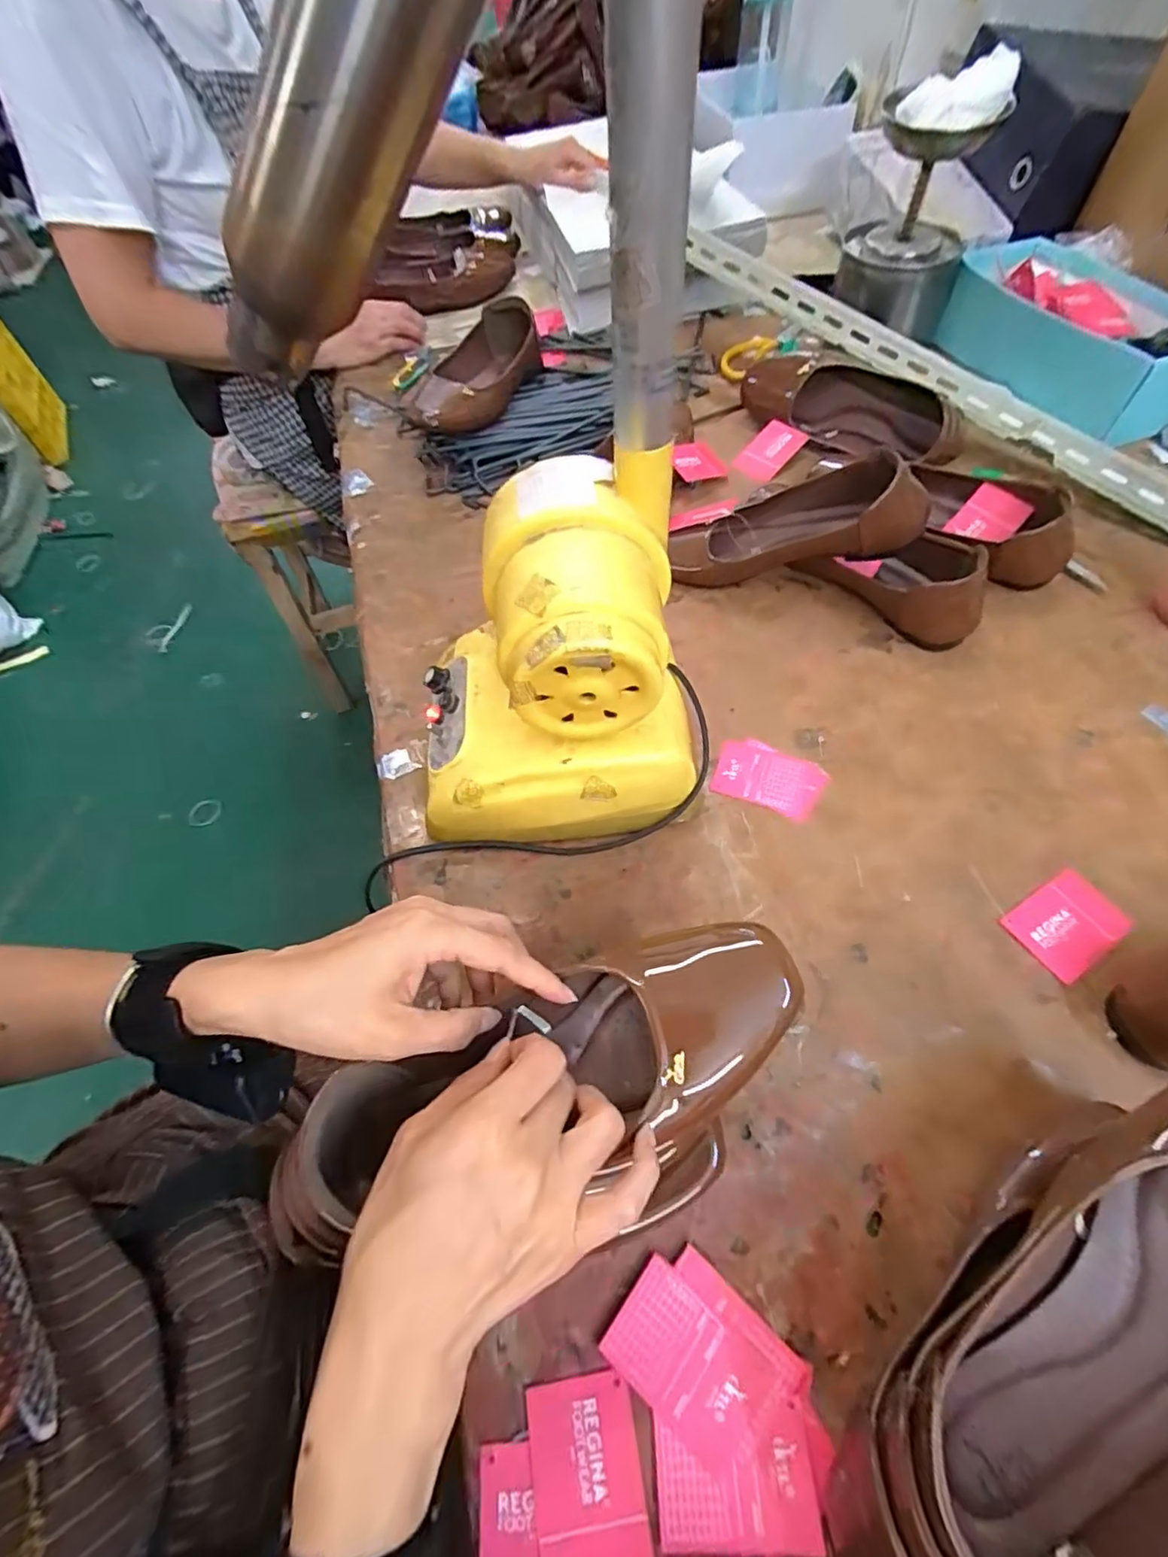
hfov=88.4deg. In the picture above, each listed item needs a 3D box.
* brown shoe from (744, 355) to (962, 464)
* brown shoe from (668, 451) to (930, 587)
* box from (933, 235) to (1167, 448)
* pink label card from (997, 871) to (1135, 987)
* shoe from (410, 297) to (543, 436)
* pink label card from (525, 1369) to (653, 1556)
[{"bbox_3d":[0.290,-0.413,0.676,0.257,0.072,0.058,40,70,23],"label":"brown shoe"},{"bbox_3d":[0.190,-0.235,0.557,0.217,0.055,0.087,-1,56,34],"label":"brown shoe"},{"bbox_3d":[0.558,-0.510,0.689,0.165,0.083,0.300,-29,62,-12],"label":"box"},{"bbox_3d":[0.333,0.100,0.414,0.069,0.004,0.052,-35,64,-9],"label":"pink label card"},{"bbox_3d":[-0.128,-0.488,0.727,0.086,0.062,0.226,27,65,18],"label":"shoe"},{"bbox_3d":[0.002,0.342,0.291,0.053,0.009,0.073,-11,60,-2],"label":"pink label card"}]

